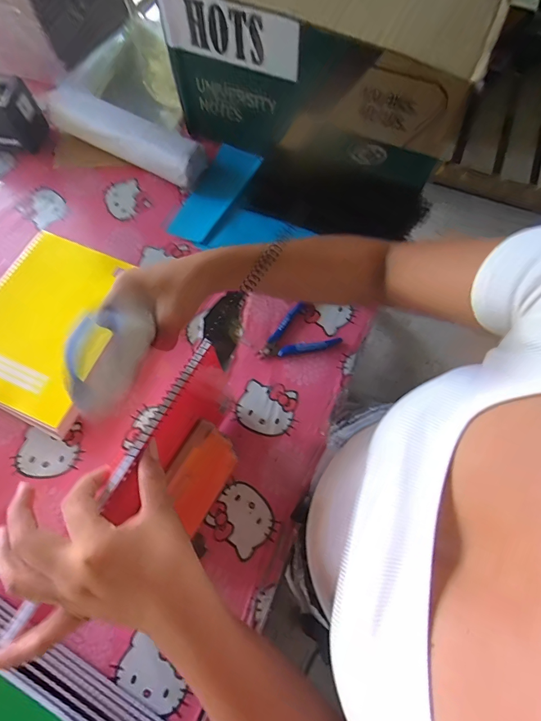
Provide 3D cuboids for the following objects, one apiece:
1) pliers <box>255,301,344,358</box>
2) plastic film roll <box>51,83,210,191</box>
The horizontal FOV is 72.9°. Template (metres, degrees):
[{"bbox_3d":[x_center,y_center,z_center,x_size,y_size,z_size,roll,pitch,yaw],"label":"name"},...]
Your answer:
[{"bbox_3d":[0.042,-0.025,0.529,0.083,0.016,0.102,40,74,14],"label":"pliers"},{"bbox_3d":[-0.254,-0.394,0.641,0.311,0.061,0.071,29,72,10],"label":"plastic film roll"}]

